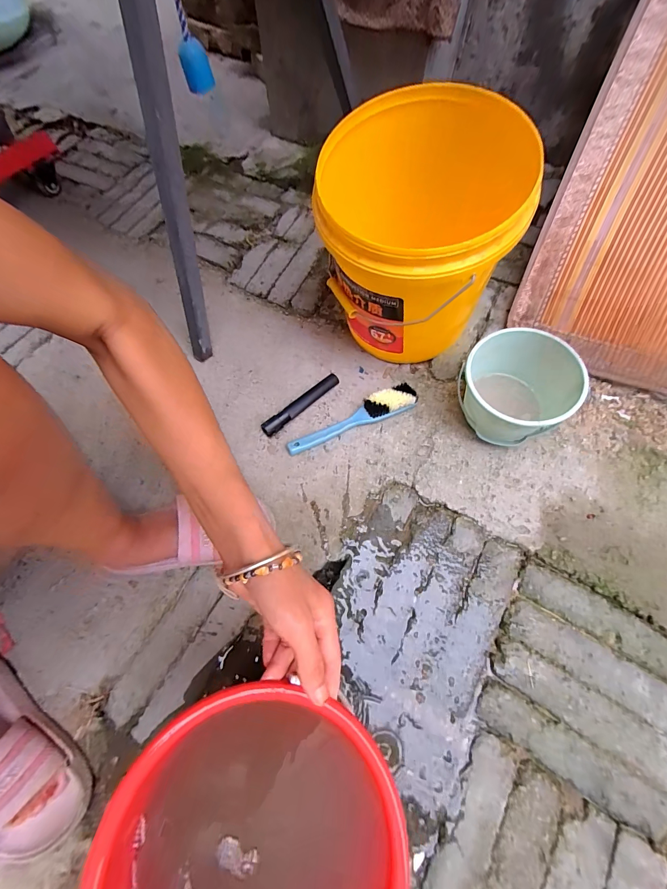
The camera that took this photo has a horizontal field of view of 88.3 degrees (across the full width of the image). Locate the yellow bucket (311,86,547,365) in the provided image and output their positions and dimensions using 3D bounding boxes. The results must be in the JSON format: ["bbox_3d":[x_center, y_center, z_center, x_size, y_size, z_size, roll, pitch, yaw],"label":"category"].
[{"bbox_3d":[0.112,-0.292,0.519,0.265,0.277,0.300,6,64,2],"label":"yellow bucket"}]

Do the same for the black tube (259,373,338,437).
[{"bbox_3d":[-0.054,-0.069,0.579,0.156,0.019,0.024,-42,72,-15],"label":"black tube"}]

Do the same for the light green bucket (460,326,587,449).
[{"bbox_3d":[0.261,-0.074,0.509,0.143,0.118,0.142,-1,67,1],"label":"light green bucket"}]

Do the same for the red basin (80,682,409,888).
[{"bbox_3d":[-0.050,0.287,0.244,0.193,0.068,0.193,-1,67,1],"label":"red basin"}]

